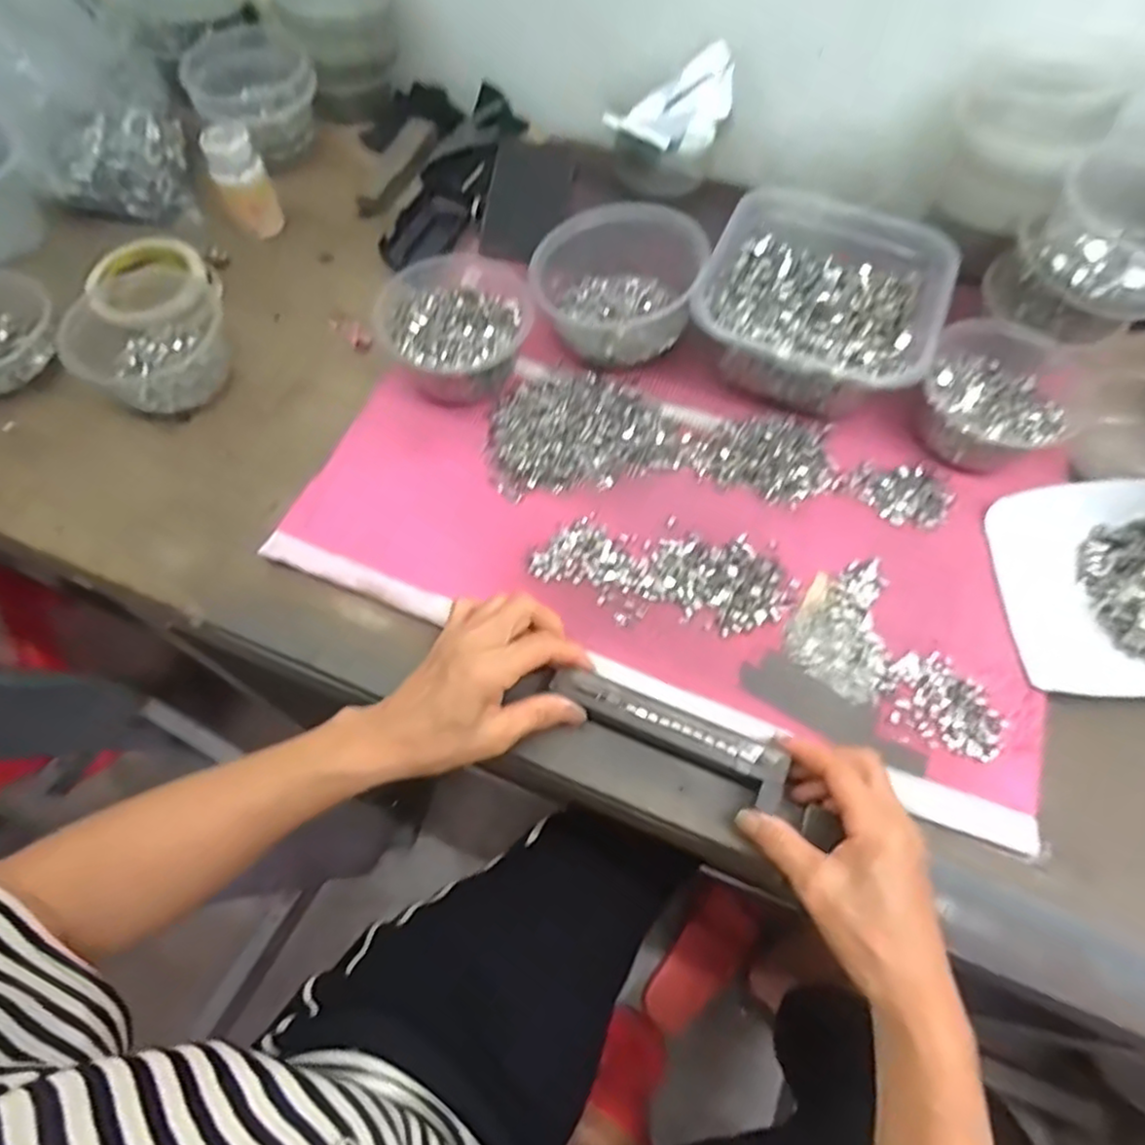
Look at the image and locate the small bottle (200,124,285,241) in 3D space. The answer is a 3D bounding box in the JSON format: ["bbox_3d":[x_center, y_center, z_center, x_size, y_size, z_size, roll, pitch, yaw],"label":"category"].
[{"bbox_3d":[-0.294,-0.347,0.612,0.045,0.079,0.040,-25,67,-12],"label":"small bottle"}]

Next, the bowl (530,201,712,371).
[{"bbox_3d":[0.036,-0.244,0.548,0.139,0.062,0.146,0,65,-1],"label":"bowl"}]

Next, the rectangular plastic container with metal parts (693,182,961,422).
[{"bbox_3d":[0.192,-0.212,0.534,0.169,0.057,0.171,23,65,11],"label":"rectangular plastic container with metal parts"}]

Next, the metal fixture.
[{"bbox_3d":[0.058,0.095,0.414,0.146,0.014,0.032,23,72,11],"label":"metal fixture"}]

